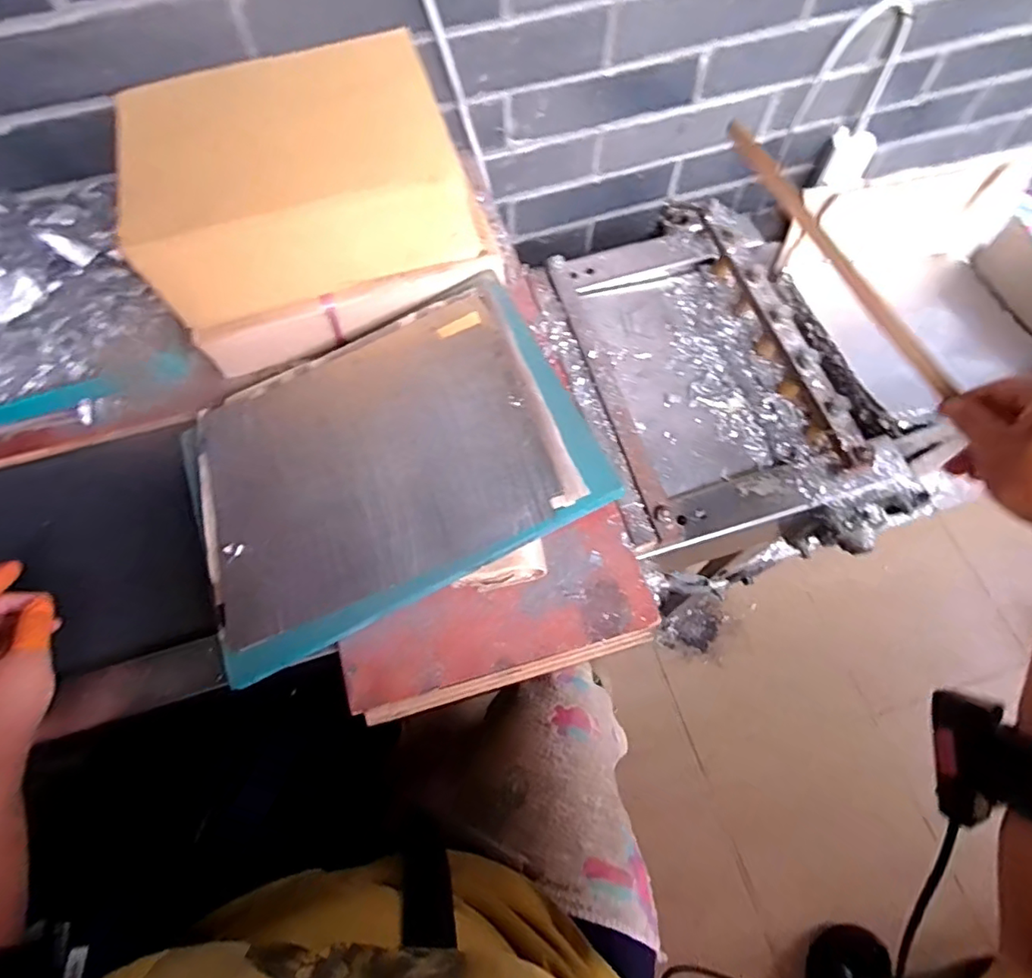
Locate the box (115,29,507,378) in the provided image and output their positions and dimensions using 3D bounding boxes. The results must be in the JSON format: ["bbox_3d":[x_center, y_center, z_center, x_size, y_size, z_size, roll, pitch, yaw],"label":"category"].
[{"bbox_3d":[-0.174,-0.247,0.489,0.260,0.130,0.205,-22,68,-7],"label":"box"}]

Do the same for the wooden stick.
[{"bbox_3d":[0.226,-0.171,0.406,0.010,0.014,0.251,-26,76,-9],"label":"wooden stick"}]

